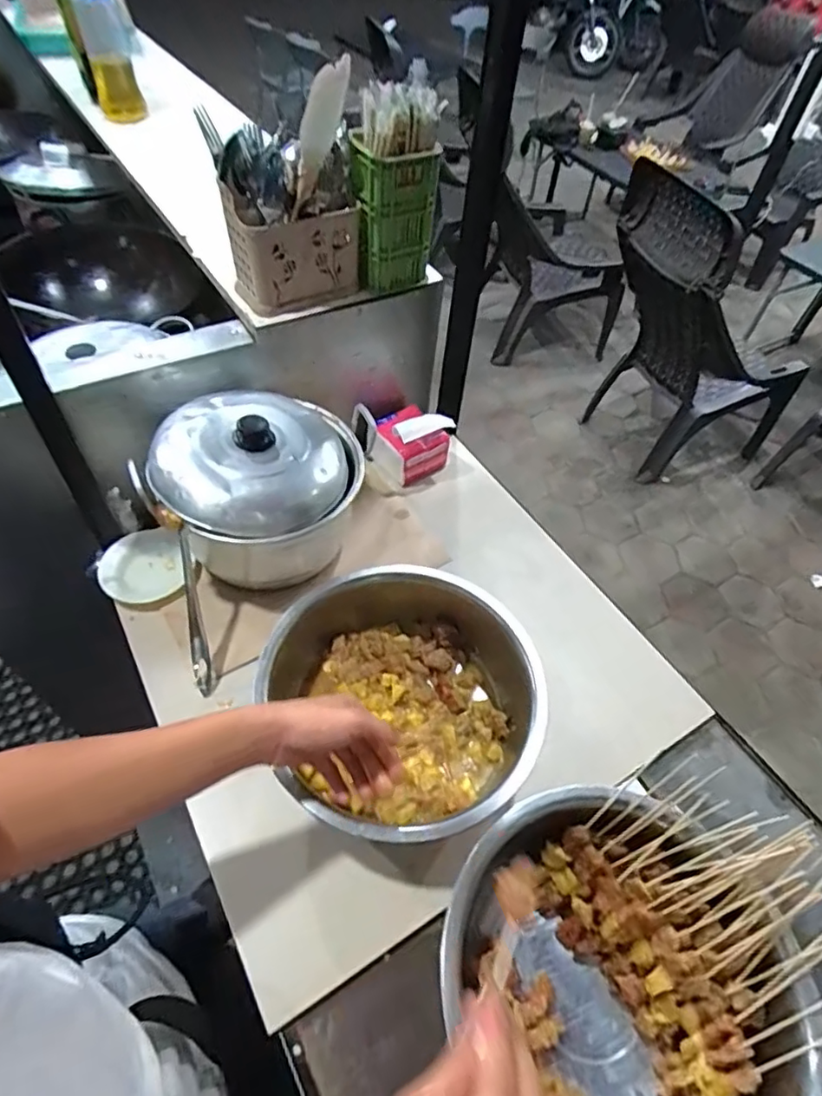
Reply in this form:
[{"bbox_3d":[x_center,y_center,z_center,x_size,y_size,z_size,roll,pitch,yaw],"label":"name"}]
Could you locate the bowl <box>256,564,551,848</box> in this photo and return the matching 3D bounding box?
[{"bbox_3d":[-0.005,0.172,0.652,0.276,0.109,0.292,2,51,-3],"label":"bowl"}]

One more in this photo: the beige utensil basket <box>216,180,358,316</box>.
[{"bbox_3d":[-0.155,-0.394,0.763,0.157,0.119,0.092,-24,57,-22],"label":"beige utensil basket"}]

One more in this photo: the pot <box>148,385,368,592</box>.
[{"bbox_3d":[-0.187,-0.072,0.757,0.236,0.176,0.207,-7,52,-10],"label":"pot"}]

